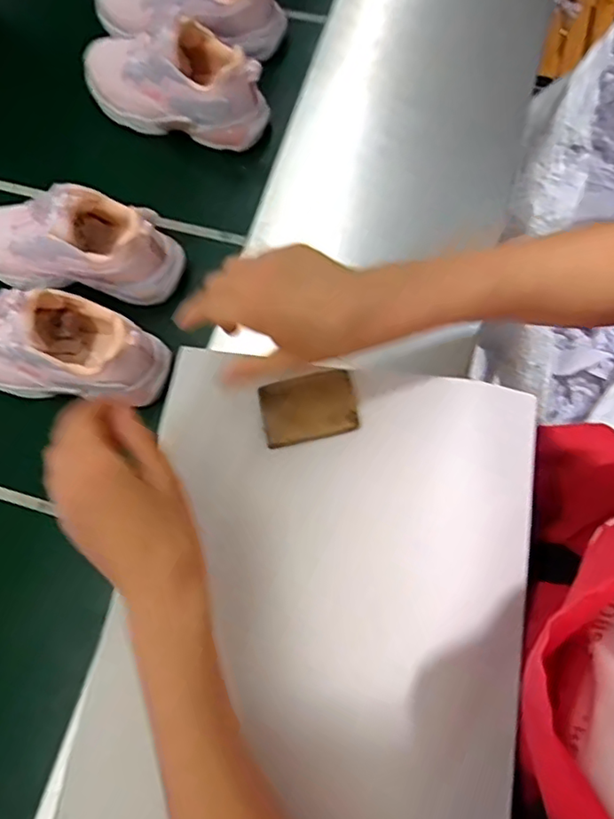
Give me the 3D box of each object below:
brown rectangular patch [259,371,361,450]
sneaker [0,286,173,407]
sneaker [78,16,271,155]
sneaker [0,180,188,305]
[{"bbox_3d":[0.001,-0.002,0.449,0.071,0.008,0.049,-12,71,-2],"label":"brown rectangular patch"},{"bbox_3d":[-0.240,-0.064,0.524,0.211,0.122,0.084,11,72,5],"label":"sneaker"},{"bbox_3d":[-0.144,-0.353,0.604,0.204,0.100,0.080,19,73,8],"label":"sneaker"},{"bbox_3d":[-0.232,-0.162,0.553,0.208,0.097,0.078,8,72,5],"label":"sneaker"}]

